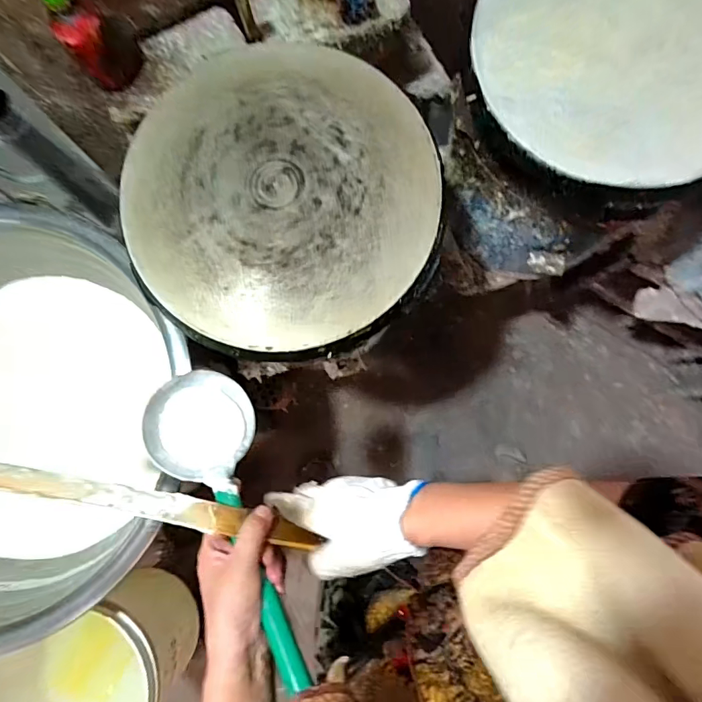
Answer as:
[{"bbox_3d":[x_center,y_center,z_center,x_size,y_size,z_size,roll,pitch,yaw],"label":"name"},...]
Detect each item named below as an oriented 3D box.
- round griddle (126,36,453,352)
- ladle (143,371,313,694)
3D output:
[{"bbox_3d":[-0.082,-0.189,0.530,0.362,0.041,0.376,0,81,1],"label":"round griddle"},{"bbox_3d":[-0.113,0.157,0.426,0.102,0.059,0.302,-29,66,-3],"label":"ladle"}]

